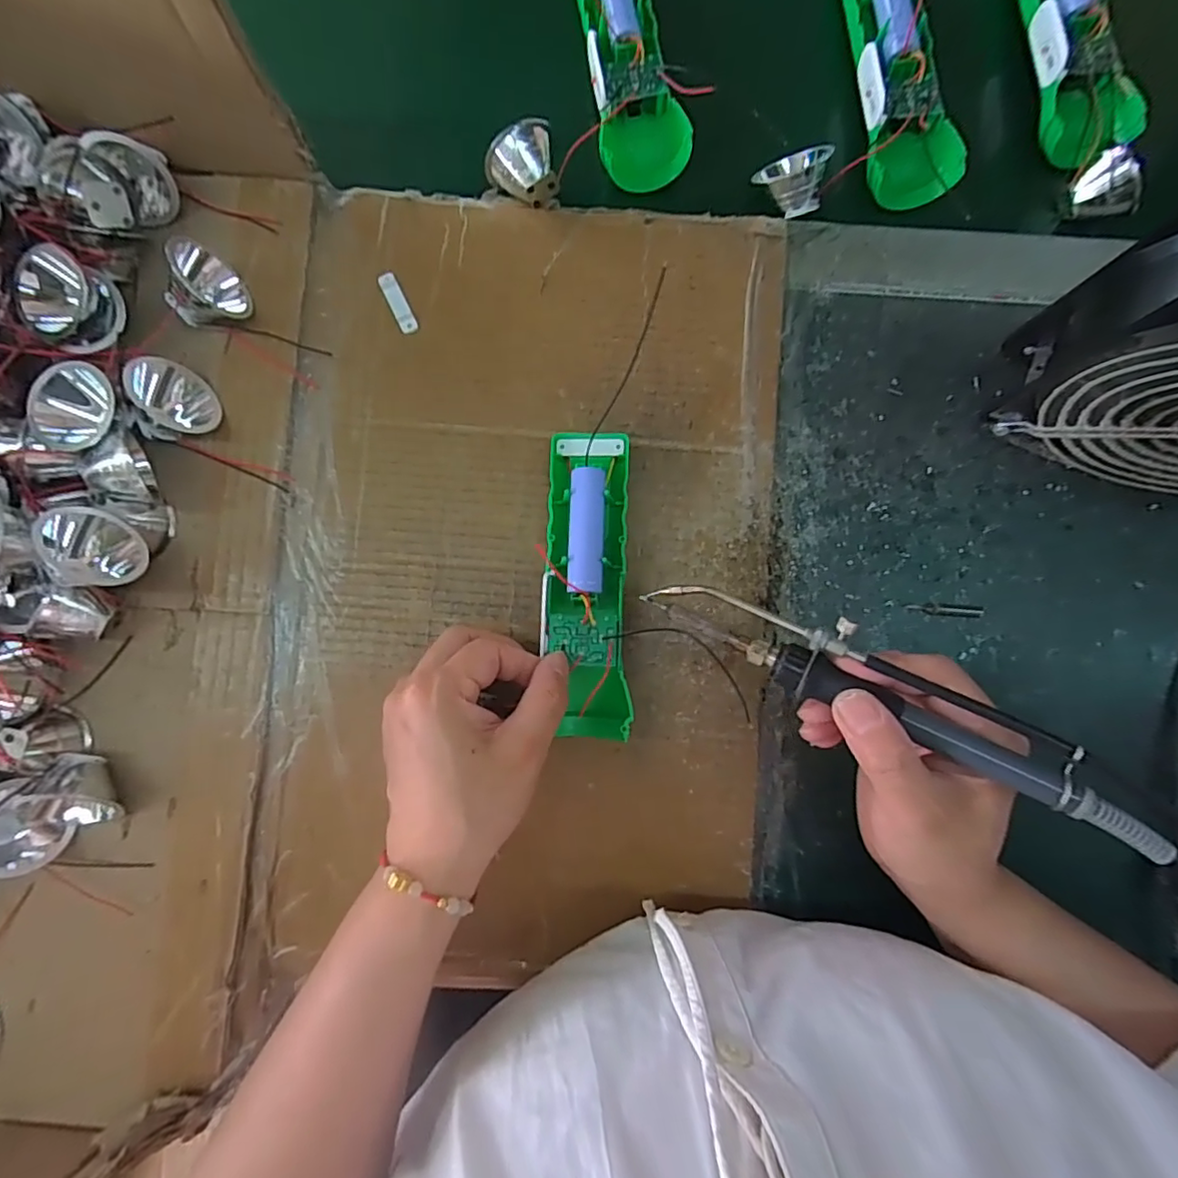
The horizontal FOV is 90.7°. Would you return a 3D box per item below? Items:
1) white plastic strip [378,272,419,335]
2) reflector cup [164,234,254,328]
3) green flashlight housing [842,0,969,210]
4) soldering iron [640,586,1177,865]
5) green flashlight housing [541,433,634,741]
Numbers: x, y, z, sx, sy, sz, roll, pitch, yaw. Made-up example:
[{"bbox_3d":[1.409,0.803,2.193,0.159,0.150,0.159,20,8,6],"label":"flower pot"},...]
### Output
[{"bbox_3d":[-0.107,-0.161,0.326,0.009,0.004,0.036,-26,85,-2],"label":"white plastic strip"},{"bbox_3d":[-0.203,-0.159,0.300,0.036,0.037,0.034,0,85,0],"label":"reflector cup"},{"bbox_3d":[0.174,-0.292,0.328,0.046,0.034,0.151,-6,85,0],"label":"green flashlight housing"},{"bbox_3d":[0.118,0.040,0.239,0.205,0.019,0.031,27,86,21],"label":"soldering iron"},{"bbox_3d":[-0.001,-0.004,0.303,0.045,0.017,0.159,-1,85,-2],"label":"green flashlight housing"}]

